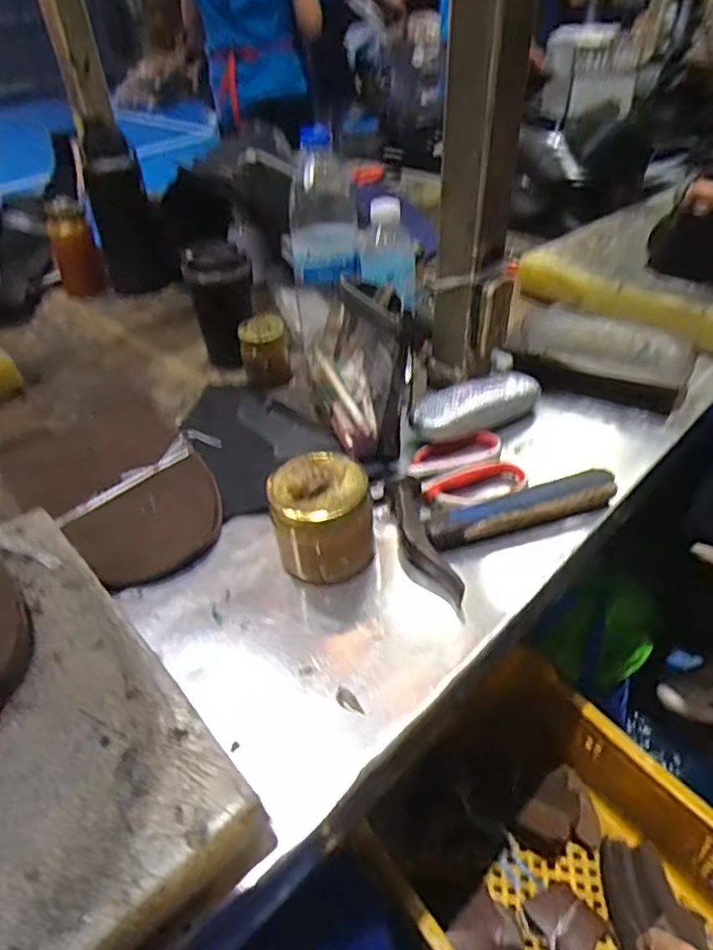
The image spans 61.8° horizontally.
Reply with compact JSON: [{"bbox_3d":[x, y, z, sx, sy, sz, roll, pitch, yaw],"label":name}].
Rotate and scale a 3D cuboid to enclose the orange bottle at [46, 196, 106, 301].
[{"bbox_3d":[-0.439,-0.344,0.926,0.069,0.144,0.053,-19,43,-15],"label":"orange bottle"}]

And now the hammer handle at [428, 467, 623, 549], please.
[{"bbox_3d":[0.147,0.029,0.534,0.175,0.021,0.037,-12,42,-7],"label":"hammer handle"}]

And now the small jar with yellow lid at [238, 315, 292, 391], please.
[{"bbox_3d":[-0.115,-0.153,0.748,0.059,0.074,0.053,-8,42,-4],"label":"small jar with yellow lid"}]

